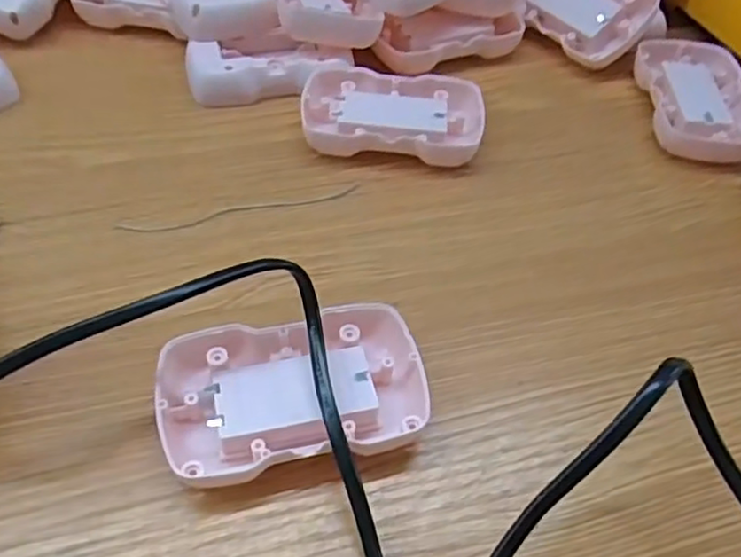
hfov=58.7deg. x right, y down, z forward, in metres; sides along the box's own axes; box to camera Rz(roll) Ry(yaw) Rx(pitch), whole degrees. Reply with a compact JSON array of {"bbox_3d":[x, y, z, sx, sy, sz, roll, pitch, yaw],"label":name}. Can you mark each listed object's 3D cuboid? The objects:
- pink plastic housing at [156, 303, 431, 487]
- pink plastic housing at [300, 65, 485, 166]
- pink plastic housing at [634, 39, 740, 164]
[{"bbox_3d":[-0.024,0.039,0.228,0.090,0.020,0.054,-10,54,-13],"label":"pink plastic housing"},{"bbox_3d":[0.011,-0.080,0.330,0.087,0.016,0.057,3,52,-3],"label":"pink plastic housing"},{"bbox_3d":[0.174,-0.098,0.356,0.054,0.017,0.090,3,52,-3],"label":"pink plastic housing"}]

